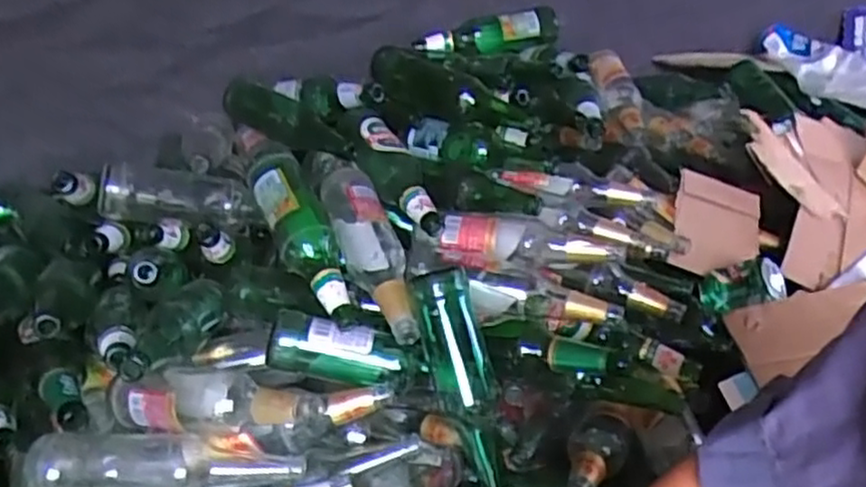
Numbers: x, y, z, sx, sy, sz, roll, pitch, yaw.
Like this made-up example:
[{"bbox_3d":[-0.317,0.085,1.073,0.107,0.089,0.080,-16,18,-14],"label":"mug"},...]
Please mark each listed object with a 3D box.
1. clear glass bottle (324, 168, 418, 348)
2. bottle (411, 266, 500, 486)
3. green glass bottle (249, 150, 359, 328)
[{"bbox_3d":[-0.072,0.009,0.835,0.068,0.067,0.266,-13,48,-20],"label":"clear glass bottle"},{"bbox_3d":[0.034,0.158,0.778,0.066,0.264,0.075,-13,-1,-20],"label":"bottle"},{"bbox_3d":[-0.152,-0.005,0.832,0.067,0.076,0.240,-19,69,-29],"label":"green glass bottle"}]

